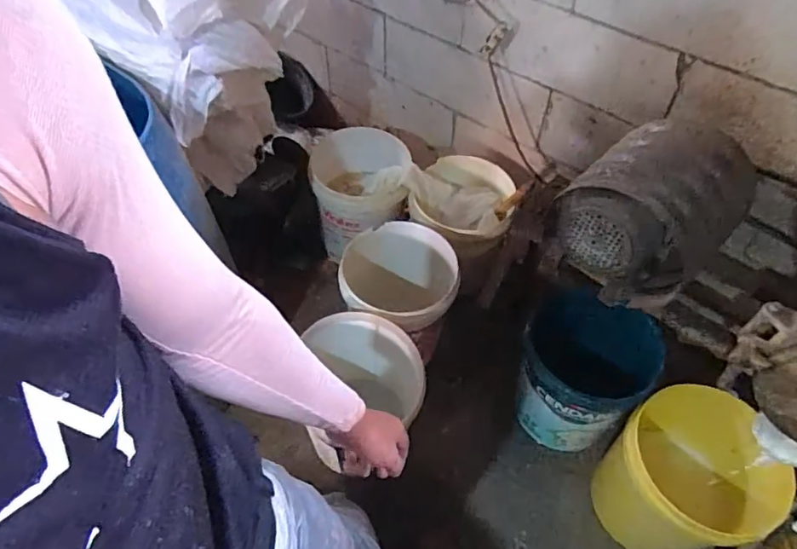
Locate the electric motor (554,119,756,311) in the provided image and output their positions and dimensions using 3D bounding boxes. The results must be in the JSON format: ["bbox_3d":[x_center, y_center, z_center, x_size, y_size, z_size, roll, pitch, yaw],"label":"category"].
[{"bbox_3d":[0.508,-0.115,1.081,0.277,0.303,0.286,38,61,25],"label":"electric motor"}]

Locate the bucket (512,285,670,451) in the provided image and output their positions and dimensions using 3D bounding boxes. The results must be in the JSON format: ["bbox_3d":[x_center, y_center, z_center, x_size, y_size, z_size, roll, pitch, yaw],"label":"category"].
[{"bbox_3d":[0.462,0.254,1.356,0.298,0.307,0.272,0,52,0],"label":"bucket"}]

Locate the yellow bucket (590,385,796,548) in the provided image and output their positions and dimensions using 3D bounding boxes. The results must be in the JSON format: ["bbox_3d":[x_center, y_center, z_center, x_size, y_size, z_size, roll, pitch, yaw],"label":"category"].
[{"bbox_3d":[0.660,0.469,1.233,0.371,0.314,0.305,-37,61,-25],"label":"yellow bucket"}]

